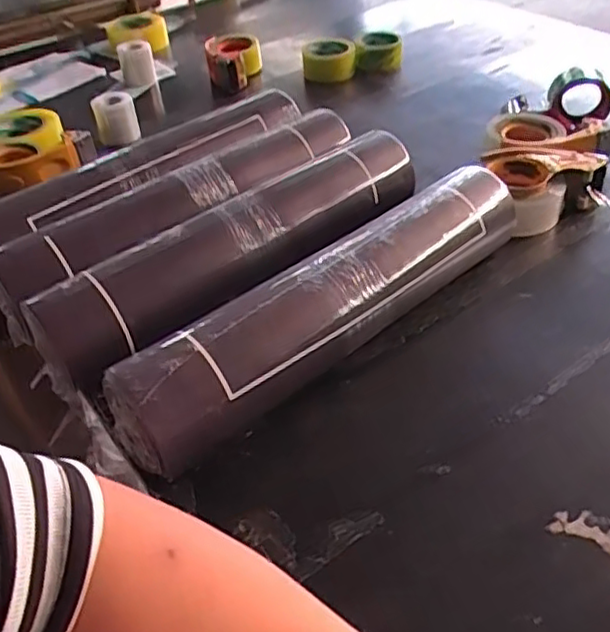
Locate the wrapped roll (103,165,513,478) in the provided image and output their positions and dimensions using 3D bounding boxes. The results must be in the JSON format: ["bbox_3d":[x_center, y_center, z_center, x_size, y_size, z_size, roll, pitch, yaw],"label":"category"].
[{"bbox_3d":[0.037,-0.013,0.678,0.497,0.096,0.090,-32,49,-27],"label":"wrapped roll"}]

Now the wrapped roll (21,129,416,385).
[{"bbox_3d":[-0.062,-0.085,0.755,0.487,0.077,0.089,-31,48,-27],"label":"wrapped roll"}]

